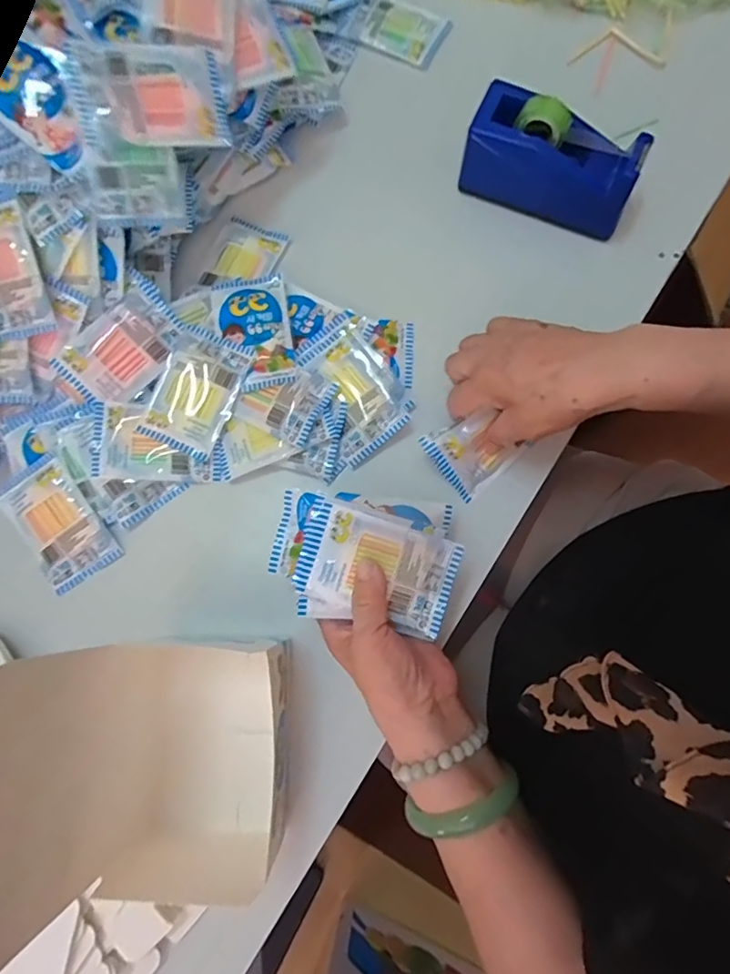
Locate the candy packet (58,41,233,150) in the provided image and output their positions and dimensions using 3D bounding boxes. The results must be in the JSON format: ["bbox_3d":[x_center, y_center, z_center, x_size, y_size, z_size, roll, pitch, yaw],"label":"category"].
[{"bbox_3d":[-0.159,-0.291,0.377,0.105,0.010,0.064,-11,107,-20],"label":"candy packet"}]

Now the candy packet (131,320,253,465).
[{"bbox_3d":[-0.143,-0.083,0.429,0.064,0.013,0.103,24,80,7],"label":"candy packet"}]

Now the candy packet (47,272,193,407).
[{"bbox_3d":[-0.202,-0.119,0.430,0.065,0.006,0.103,44,82,-10],"label":"candy packet"}]

